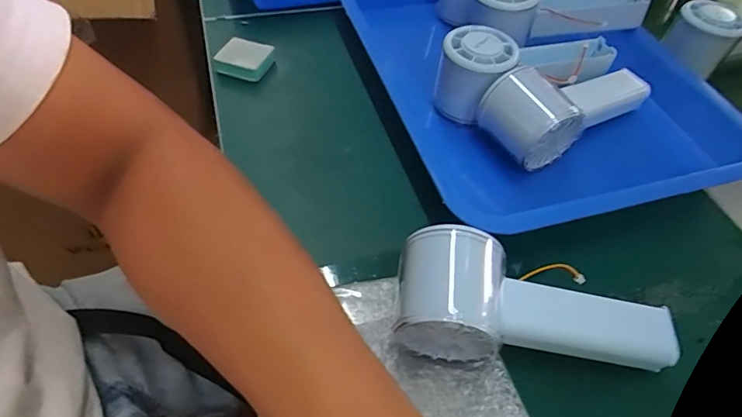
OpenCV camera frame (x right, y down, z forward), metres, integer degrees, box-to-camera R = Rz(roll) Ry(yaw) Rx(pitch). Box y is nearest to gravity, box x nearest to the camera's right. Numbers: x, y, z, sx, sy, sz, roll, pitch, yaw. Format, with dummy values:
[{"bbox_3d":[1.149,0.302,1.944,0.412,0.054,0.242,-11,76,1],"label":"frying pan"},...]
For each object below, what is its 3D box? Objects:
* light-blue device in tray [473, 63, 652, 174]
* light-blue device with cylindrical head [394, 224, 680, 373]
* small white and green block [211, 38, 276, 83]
[{"bbox_3d":[0.156,-0.085,0.380,0.150,0.056,0.065,-29,60,-25],"label":"light-blue device in tray"},{"bbox_3d":[0.088,0.060,0.263,0.149,0.067,0.050,10,51,2],"label":"light-blue device with cylindrical head"},{"bbox_3d":[-0.111,-0.130,0.420,0.049,0.017,0.040,17,52,7],"label":"small white and green block"}]

